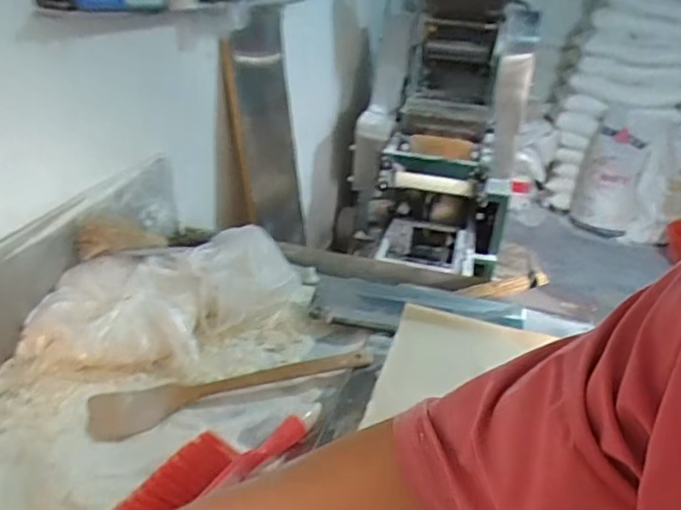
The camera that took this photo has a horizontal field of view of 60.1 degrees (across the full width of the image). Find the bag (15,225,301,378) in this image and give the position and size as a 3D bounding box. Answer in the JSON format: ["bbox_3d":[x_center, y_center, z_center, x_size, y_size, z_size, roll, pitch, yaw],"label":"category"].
[{"bbox_3d":[-0.235,0.060,0.886,0.437,0.104,0.200,-16,33,-38],"label":"bag"}]

